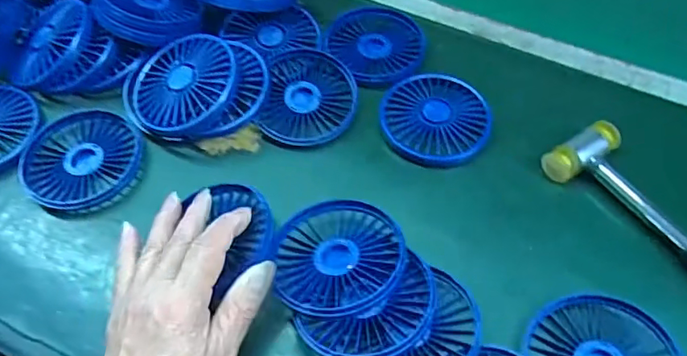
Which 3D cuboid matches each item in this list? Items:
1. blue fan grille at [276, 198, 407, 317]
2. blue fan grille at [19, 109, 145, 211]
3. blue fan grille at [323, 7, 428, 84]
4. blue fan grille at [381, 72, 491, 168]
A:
[{"bbox_3d":[-0.003,0.049,0.354,0.082,0.015,0.080,-2,58,-5],"label":"blue fan grille"},{"bbox_3d":[-0.203,-0.015,0.424,0.091,0.011,0.083,2,58,-2],"label":"blue fan grille"},{"bbox_3d":[0.029,-0.120,0.473,0.081,0.007,0.086,2,58,-2],"label":"blue fan grille"},{"bbox_3d":[0.074,-0.049,0.436,0.086,0.007,0.086,0,58,-4],"label":"blue fan grille"}]

